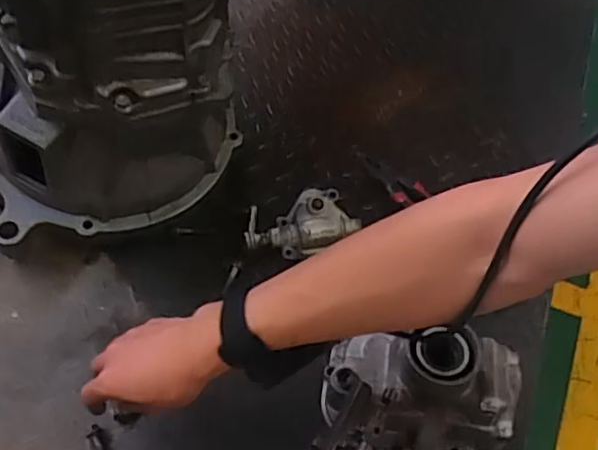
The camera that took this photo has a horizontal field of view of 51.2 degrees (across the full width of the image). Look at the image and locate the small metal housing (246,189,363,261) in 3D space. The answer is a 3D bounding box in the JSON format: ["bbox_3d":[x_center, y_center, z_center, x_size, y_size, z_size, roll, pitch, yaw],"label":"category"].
[{"bbox_3d":[0.002,-0.001,0.725,0.130,0.061,0.074,-12,59,-11],"label":"small metal housing"}]

